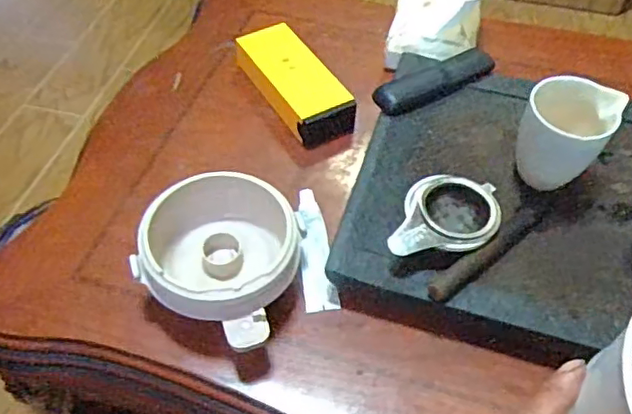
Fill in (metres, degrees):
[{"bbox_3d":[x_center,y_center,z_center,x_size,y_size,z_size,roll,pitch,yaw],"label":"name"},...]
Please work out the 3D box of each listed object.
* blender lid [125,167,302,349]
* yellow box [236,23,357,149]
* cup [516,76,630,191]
[{"bbox_3d":[-0.075,0.040,0.483,0.116,0.071,0.130,14,53,10],"label":"blender lid"},{"bbox_3d":[-0.026,-0.136,0.653,0.073,0.033,0.164,-23,56,-18],"label":"yellow box"},{"bbox_3d":[0.219,-0.064,0.527,0.074,0.078,0.059,26,56,18],"label":"cup"}]

